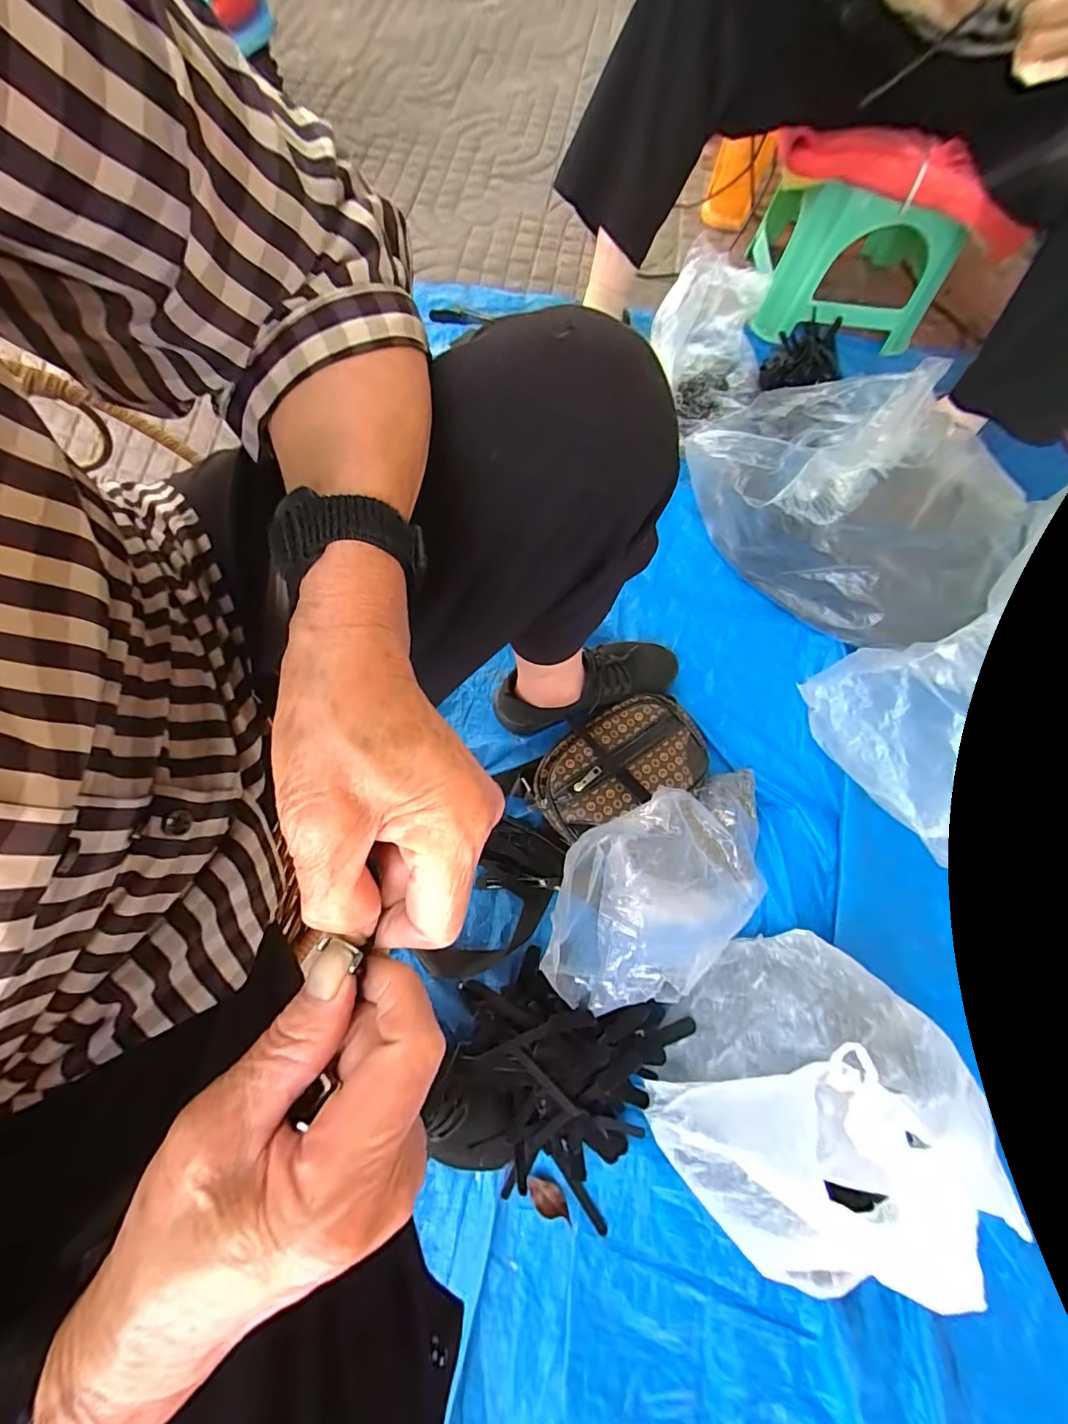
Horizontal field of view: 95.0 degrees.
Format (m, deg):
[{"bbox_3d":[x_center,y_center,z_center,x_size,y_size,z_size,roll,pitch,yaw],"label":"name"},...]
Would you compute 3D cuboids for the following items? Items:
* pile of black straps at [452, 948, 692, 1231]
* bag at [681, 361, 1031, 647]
[{"bbox_3d":[0.026,0.413,0.542,0.236,0.061,0.228,22,74,4],"label":"pile of black straps"},{"bbox_3d":[0.418,-0.285,0.654,0.413,0.206,0.239,41,77,9],"label":"bag"}]

